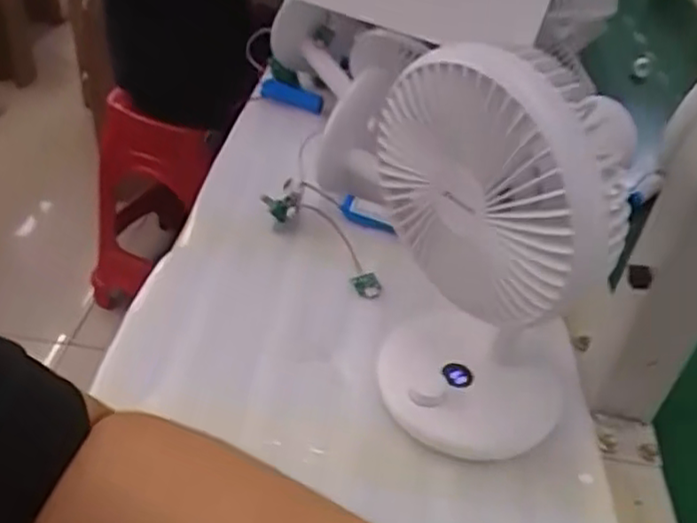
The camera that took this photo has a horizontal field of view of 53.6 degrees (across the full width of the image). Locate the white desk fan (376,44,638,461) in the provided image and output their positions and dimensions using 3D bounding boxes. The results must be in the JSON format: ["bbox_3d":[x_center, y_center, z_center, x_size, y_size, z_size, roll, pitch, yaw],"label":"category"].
[{"bbox_3d":[0.070,-0.001,0.360,0.119,0.220,0.096,28,45,24],"label":"white desk fan"}]

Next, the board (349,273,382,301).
[{"bbox_3d":[0.014,0.018,0.503,0.019,0.007,0.024,-8,42,-16],"label":"board"}]

